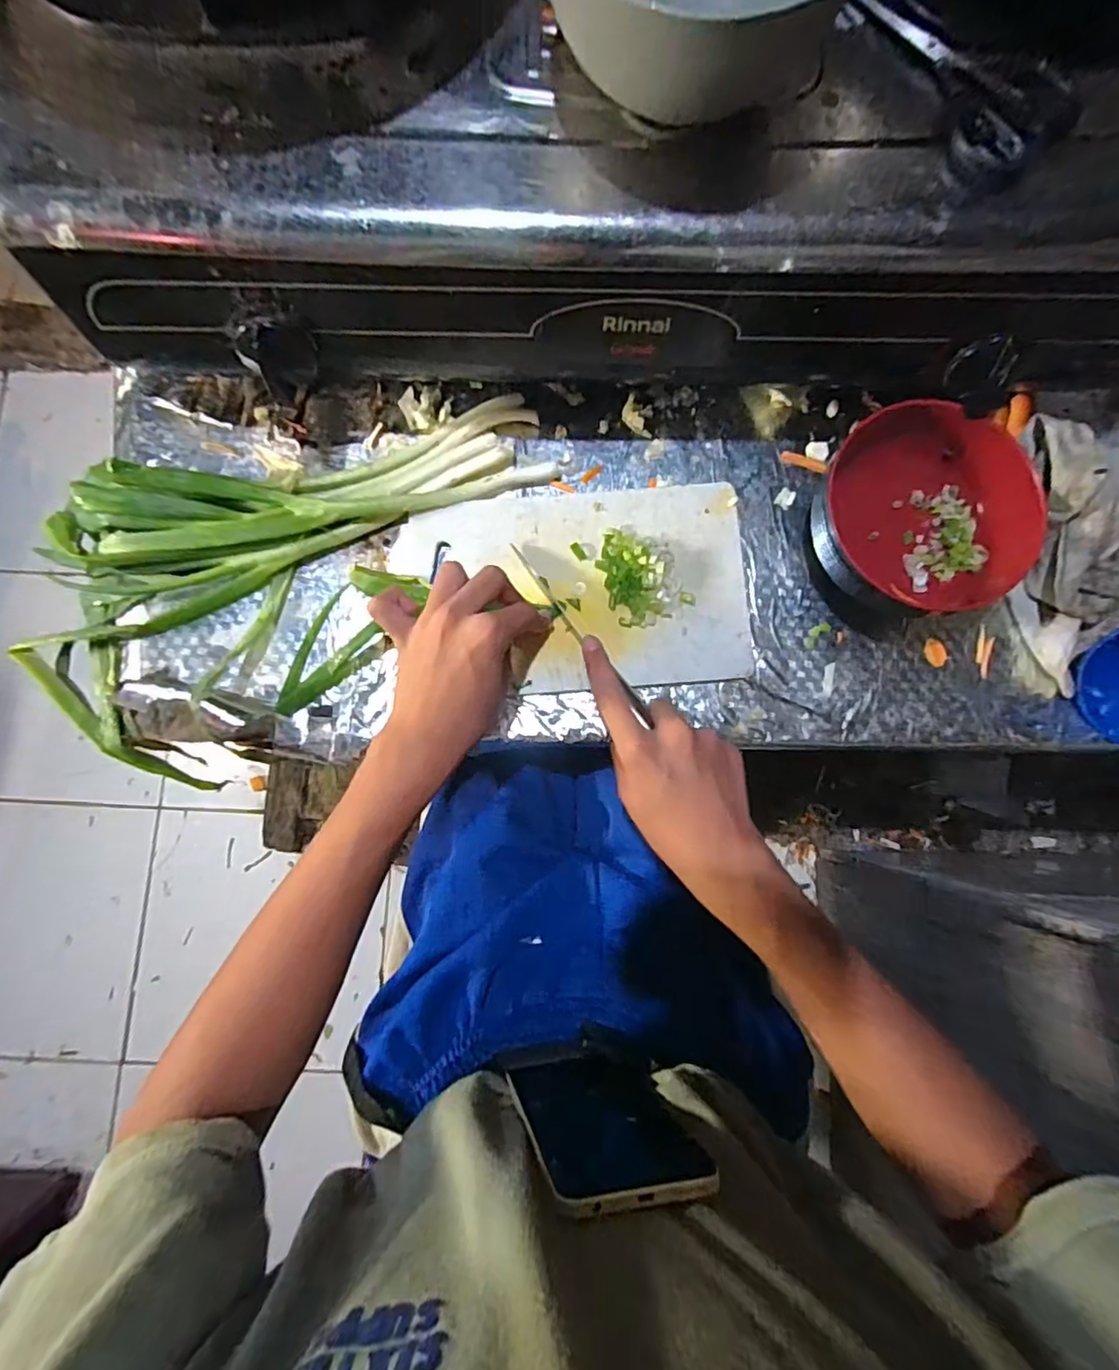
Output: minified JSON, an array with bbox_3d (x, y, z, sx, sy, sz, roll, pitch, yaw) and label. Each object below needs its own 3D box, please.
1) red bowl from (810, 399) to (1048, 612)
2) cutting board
[{"bbox_3d":[0.257,-0.119,0.417,0.125,0.062,0.120,0,82,1],"label":"red bowl"},{"bbox_3d":[0.010,-0.072,0.433,0.250,0.016,0.147,-3,82,0],"label":"cutting board"}]

